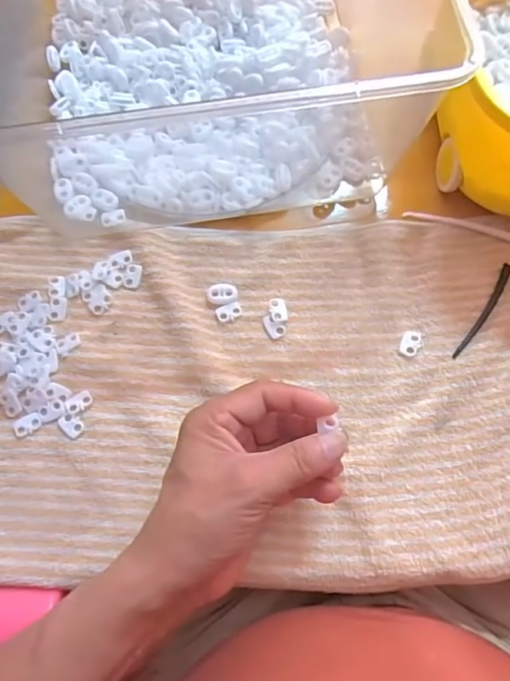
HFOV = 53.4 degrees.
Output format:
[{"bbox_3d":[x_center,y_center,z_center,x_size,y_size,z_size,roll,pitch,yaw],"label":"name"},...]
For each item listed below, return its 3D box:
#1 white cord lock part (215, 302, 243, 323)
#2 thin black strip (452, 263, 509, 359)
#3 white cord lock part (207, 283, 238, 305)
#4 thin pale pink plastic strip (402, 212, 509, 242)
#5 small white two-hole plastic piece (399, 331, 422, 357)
[{"bbox_3d":[-0.019,-0.021,0.374,0.018,0.004,0.012,-18,71,-6],"label":"white cord lock part"},{"bbox_3d":[0.169,-0.022,0.371,0.009,0.004,0.087,32,74,11],"label":"thin black strip"},{"bbox_3d":[-0.024,-0.035,0.378,0.021,0.005,0.018,-1,70,0],"label":"white cord lock part"},{"bbox_3d":[0.163,-0.087,0.394,0.094,0.006,0.008,18,71,7],"label":"thin pale pink plastic strip"},{"bbox_3d":[0.112,0.002,0.363,0.013,0.004,0.019,18,71,7],"label":"small white two-hole plastic piece"}]

